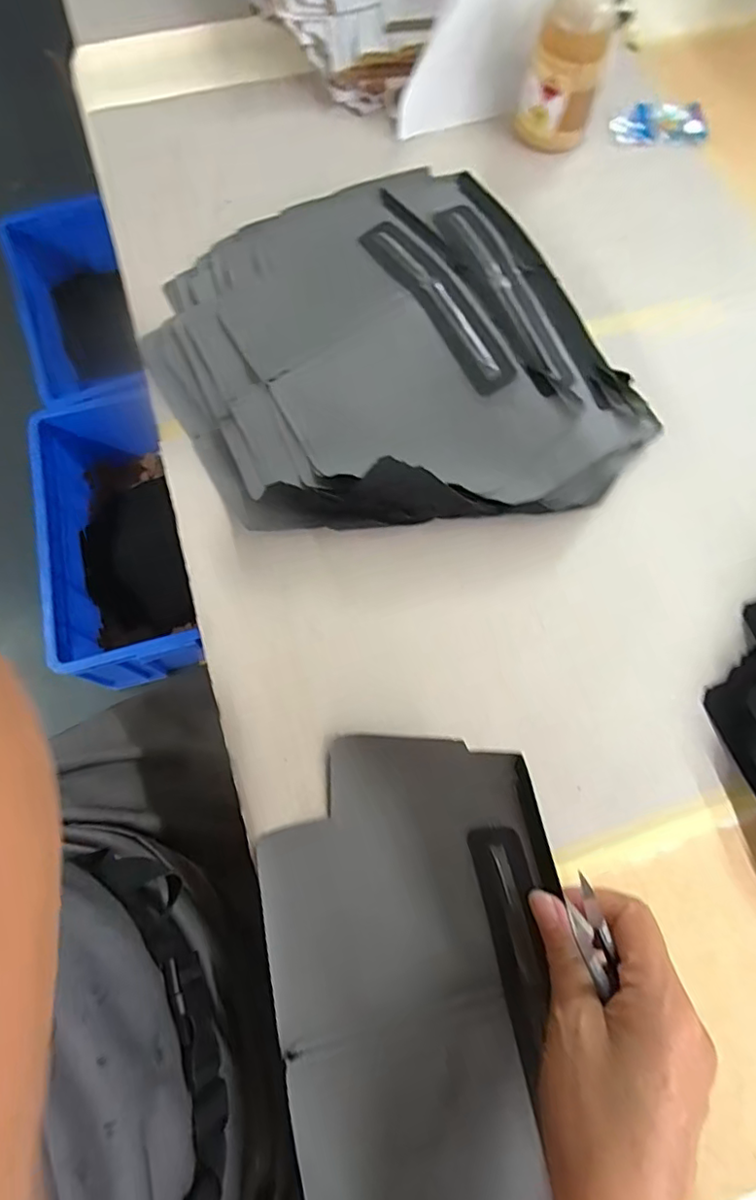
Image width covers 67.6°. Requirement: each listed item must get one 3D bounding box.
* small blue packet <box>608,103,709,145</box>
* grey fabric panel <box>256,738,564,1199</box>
[{"bbox_3d":[0.261,-0.444,0.528,0.090,0.013,0.044,1,72,0],"label":"small blue packet"},{"bbox_3d":[0.027,0.208,0.286,0.150,0.042,0.265,-13,72,-5],"label":"grey fabric panel"}]

